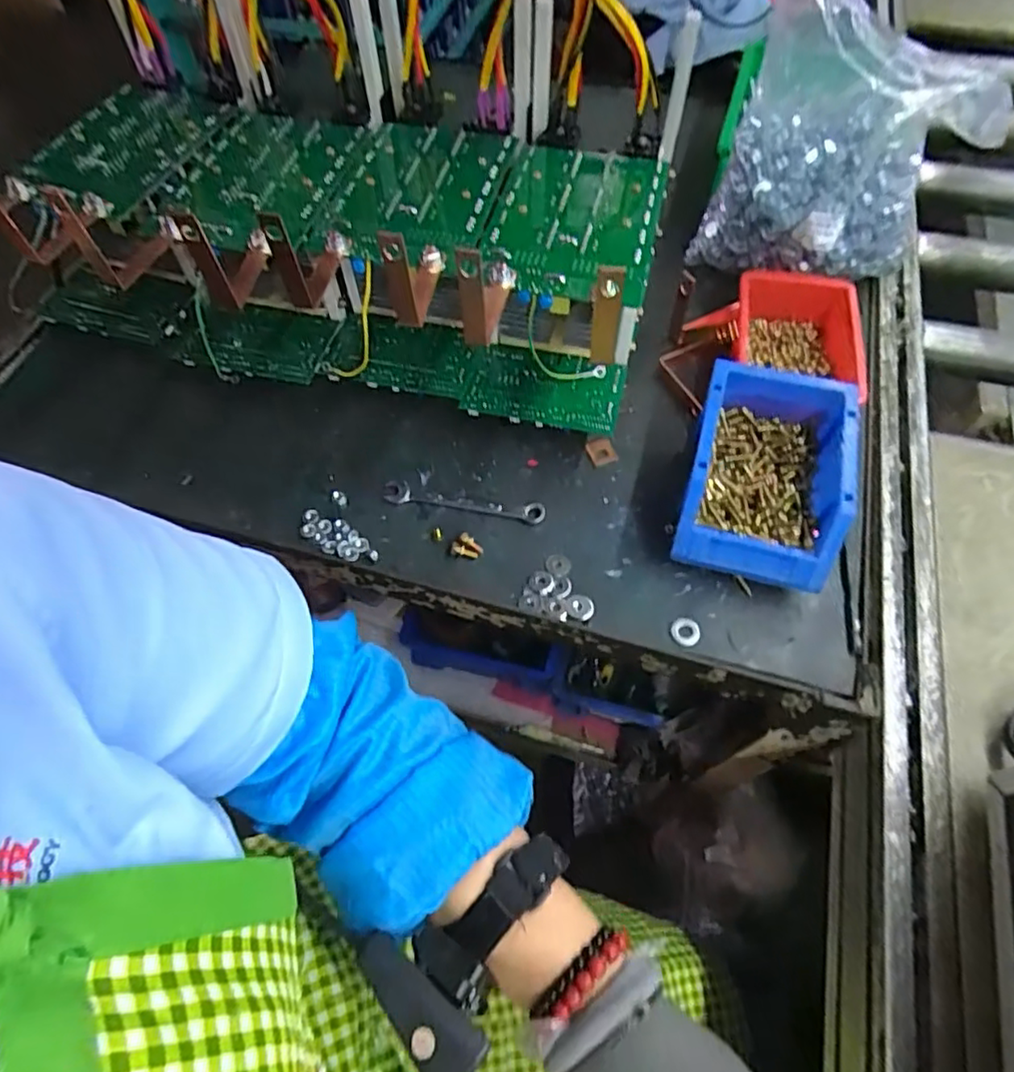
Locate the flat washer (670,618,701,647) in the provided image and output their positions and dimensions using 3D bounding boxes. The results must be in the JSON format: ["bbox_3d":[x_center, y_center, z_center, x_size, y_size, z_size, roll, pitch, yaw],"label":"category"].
[{"bbox_3d":[0.127,0.069,0.451,0.020,0.004,0.022,12,61,8],"label":"flat washer"}]

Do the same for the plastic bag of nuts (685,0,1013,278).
[{"bbox_3d":[0.281,-0.318,0.529,0.187,0.226,0.109,2,60,2],"label":"plastic bag of nuts"}]

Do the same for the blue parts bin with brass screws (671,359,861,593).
[{"bbox_3d":[0.192,-0.044,0.477,0.107,0.079,0.156,15,61,9],"label":"blue parts bin with brass screws"}]

